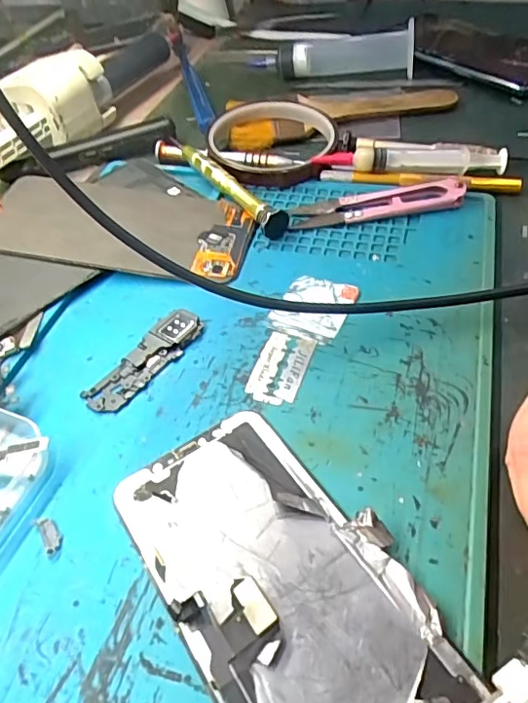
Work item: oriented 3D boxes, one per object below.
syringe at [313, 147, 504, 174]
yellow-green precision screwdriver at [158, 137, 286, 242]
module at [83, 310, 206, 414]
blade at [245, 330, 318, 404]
[{"bbox_3d":[0.086,-0.114,0.326,0.111,0.013,0.017,2,48,8],"label":"syringe"},{"bbox_3d":[-0.028,-0.105,0.329,0.015,0.015,0.130,-31,52,-20],"label":"yellow-green precision screwdriver"},{"bbox_3d":[-0.054,0.003,0.249,0.022,0.005,0.063,24,55,25],"label":"module"},{"bbox_3d":[0.007,0.006,0.240,0.023,0.004,0.038,13,51,17],"label":"blade"}]

